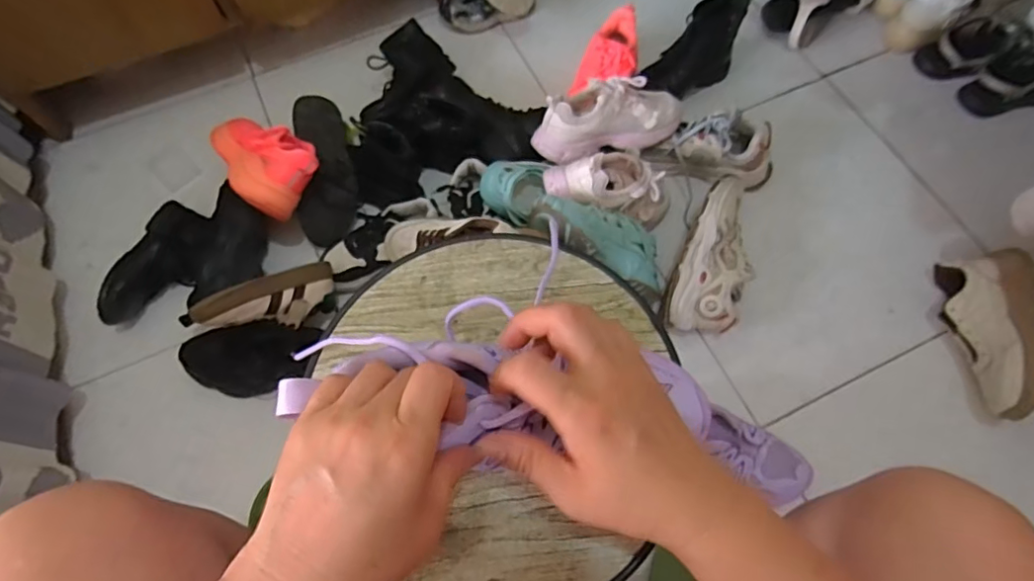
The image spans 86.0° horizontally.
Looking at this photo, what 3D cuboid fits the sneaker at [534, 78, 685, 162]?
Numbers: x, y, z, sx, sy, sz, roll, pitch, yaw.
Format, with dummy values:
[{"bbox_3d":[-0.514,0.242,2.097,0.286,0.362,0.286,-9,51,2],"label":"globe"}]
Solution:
[{"bbox_3d":[0.147,-0.275,0.874,0.246,0.083,0.091,-16,67,-5],"label":"sneaker"}]

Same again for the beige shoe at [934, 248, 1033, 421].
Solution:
[{"bbox_3d":[0.680,0.060,0.789,0.105,0.096,0.241,0,66,2],"label":"beige shoe"}]

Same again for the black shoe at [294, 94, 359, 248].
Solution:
[{"bbox_3d":[-0.315,-0.197,0.918,0.089,0.060,0.240,-5,88,-17],"label":"black shoe"}]

